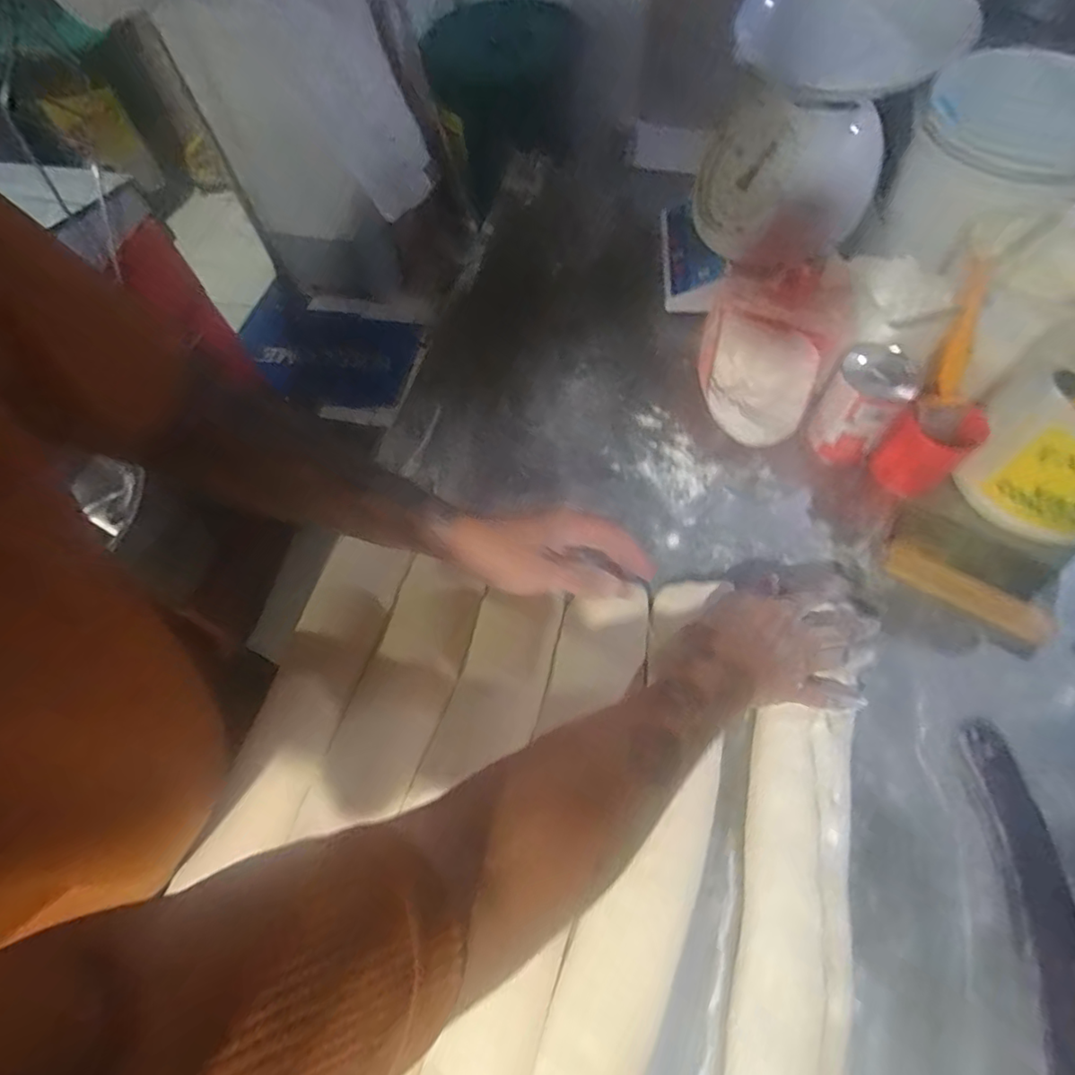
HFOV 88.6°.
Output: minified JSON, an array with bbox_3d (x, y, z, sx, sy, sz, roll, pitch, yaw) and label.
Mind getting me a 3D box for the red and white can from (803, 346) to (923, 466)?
[{"bbox_3d":[0.331,-0.133,0.571,0.070,0.097,0.068,0,63,1],"label":"red and white can"}]

